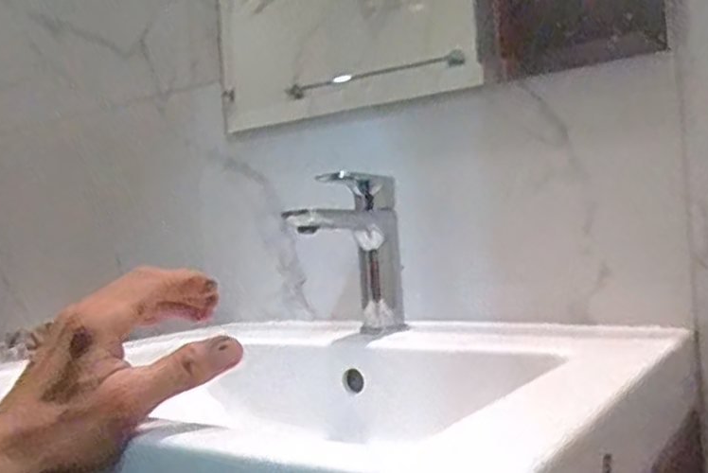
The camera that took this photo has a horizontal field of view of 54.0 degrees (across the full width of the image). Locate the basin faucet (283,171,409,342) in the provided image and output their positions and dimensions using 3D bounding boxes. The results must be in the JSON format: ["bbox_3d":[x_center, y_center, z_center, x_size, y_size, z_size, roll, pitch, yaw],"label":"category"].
[{"bbox_3d":[-0.002,0.020,0.666,0.045,0.157,0.152,-4,-1,30],"label":"basin faucet"}]

